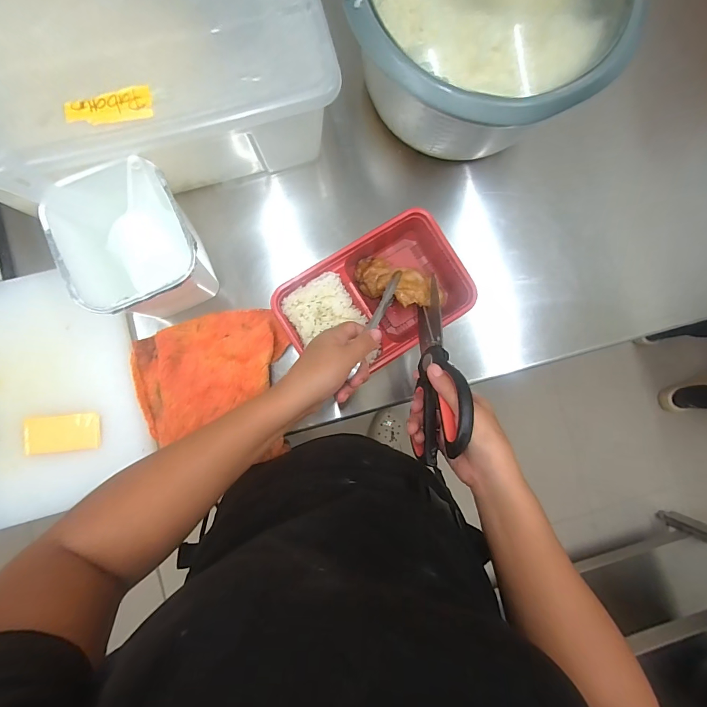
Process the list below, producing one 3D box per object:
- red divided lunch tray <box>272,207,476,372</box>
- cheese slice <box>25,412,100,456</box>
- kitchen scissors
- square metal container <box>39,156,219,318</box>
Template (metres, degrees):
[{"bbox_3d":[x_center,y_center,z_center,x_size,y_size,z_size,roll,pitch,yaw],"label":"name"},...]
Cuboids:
[{"bbox_3d":[0.025,-0.065,0.440,0.213,0.052,0.140,-31,88,-5],"label":"red divided lunch tray"},{"bbox_3d":[-0.331,0.091,0.417,0.076,0.006,0.041,-5,86,-4],"label":"cheese slice"},{"bbox_3d":[0.085,0.009,0.372,0.026,0.066,0.191,3,60,-3],"label":"kitchen scissors"},{"bbox_3d":[-0.221,-0.106,0.396,0.114,0.121,0.127,-25,88,-5],"label":"square metal container"}]

